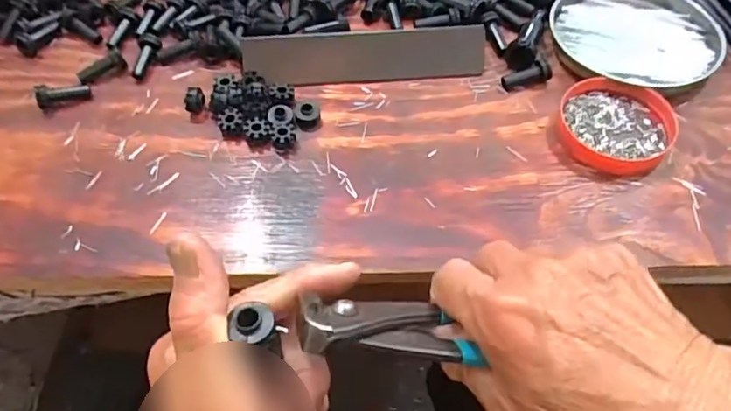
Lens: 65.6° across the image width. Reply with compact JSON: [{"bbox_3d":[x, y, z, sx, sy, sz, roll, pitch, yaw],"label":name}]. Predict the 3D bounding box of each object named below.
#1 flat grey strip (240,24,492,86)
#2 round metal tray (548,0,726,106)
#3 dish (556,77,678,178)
[{"bbox_3d":[0.000,-0.119,0.450,0.186,0.011,0.040,-3,94,-4],"label":"flat grey strip"},{"bbox_3d":[0.221,-0.146,0.470,0.130,0.021,0.137,0,55,0],"label":"round metal tray"},{"bbox_3d":[0.179,-0.057,0.409,0.077,0.012,0.081,0,55,0],"label":"dish"}]

